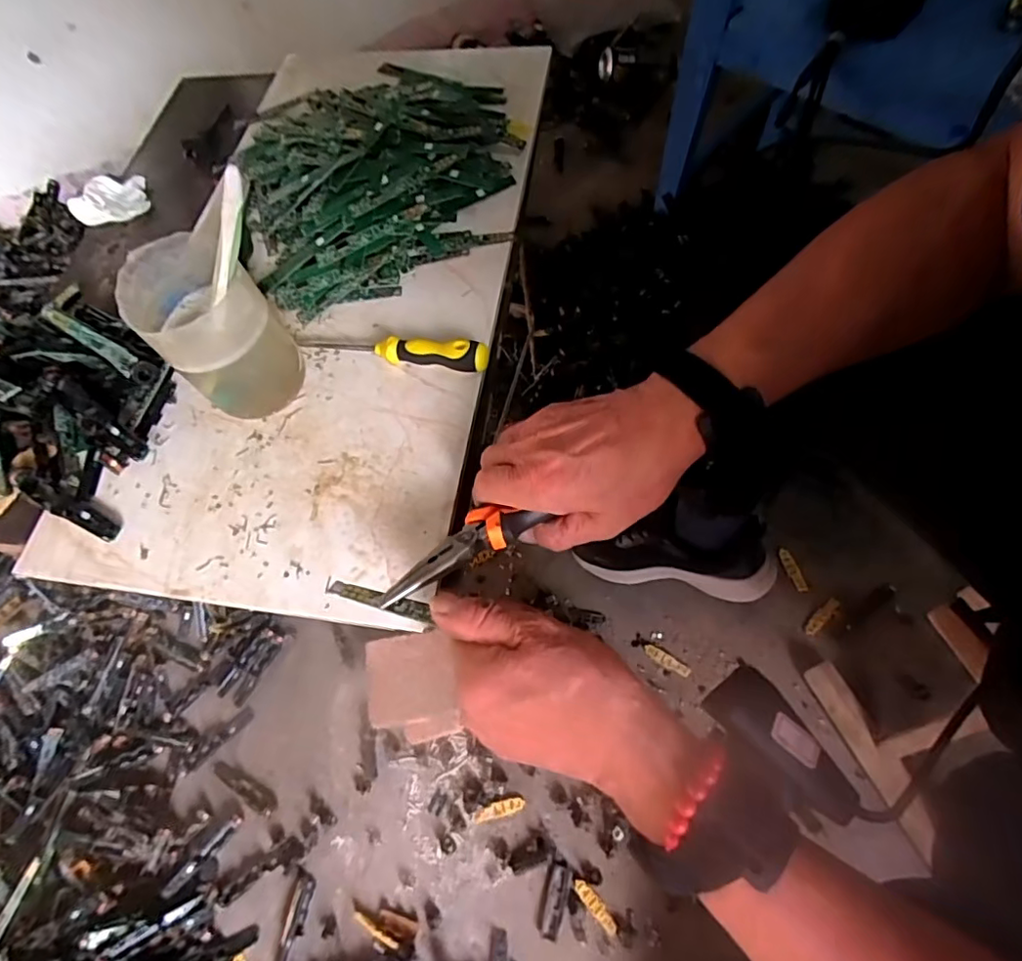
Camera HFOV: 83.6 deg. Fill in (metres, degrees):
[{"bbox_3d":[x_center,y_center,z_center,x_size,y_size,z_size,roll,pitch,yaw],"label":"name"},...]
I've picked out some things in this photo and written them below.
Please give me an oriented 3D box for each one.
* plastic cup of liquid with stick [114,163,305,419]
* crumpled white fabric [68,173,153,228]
[{"bbox_3d":[-0.195,-0.117,0.371,0.090,0.152,0.075,-43,68,-15],"label":"plastic cup of liquid with stick"},{"bbox_3d":[-0.400,-0.283,0.568,0.067,0.024,0.053,-17,62,-1],"label":"crumpled white fabric"}]

